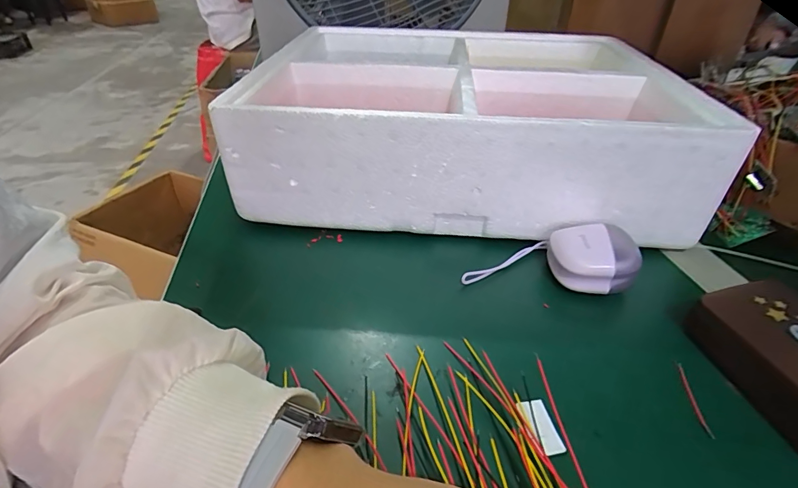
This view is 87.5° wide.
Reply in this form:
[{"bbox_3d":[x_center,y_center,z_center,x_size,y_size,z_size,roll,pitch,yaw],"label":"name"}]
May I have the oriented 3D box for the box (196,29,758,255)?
[{"bbox_3d":[0.060,-0.093,0.395,0.388,0.113,0.184,6,37,5],"label":"box"}]

